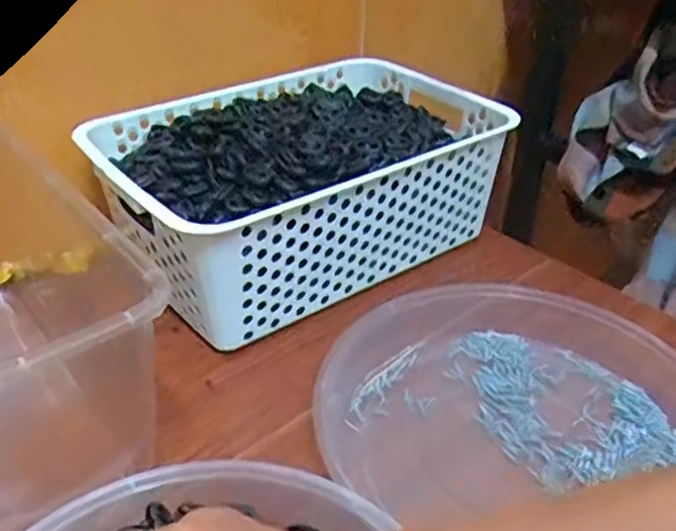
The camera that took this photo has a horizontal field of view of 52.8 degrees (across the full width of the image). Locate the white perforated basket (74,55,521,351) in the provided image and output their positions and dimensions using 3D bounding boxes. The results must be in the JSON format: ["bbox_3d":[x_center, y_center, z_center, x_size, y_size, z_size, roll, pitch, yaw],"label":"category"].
[{"bbox_3d":[-0.032,-0.072,0.571,0.308,0.106,0.209,-22,41,-30],"label":"white perforated basket"}]

